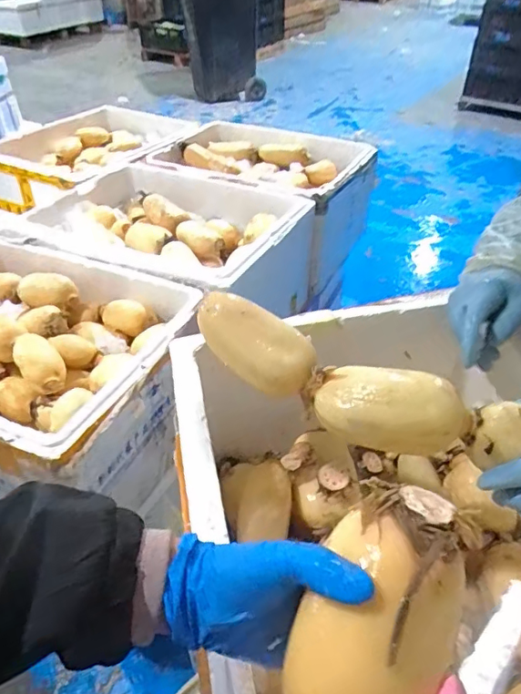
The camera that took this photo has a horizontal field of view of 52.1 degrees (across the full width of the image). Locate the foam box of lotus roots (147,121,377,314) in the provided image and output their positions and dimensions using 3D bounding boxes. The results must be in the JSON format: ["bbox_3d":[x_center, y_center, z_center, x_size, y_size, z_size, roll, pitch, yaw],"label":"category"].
[{"bbox_3d":[-0.008,-0.449,1.682,0.632,0.335,0.453,21,45,23],"label":"foam box of lotus roots"}]

